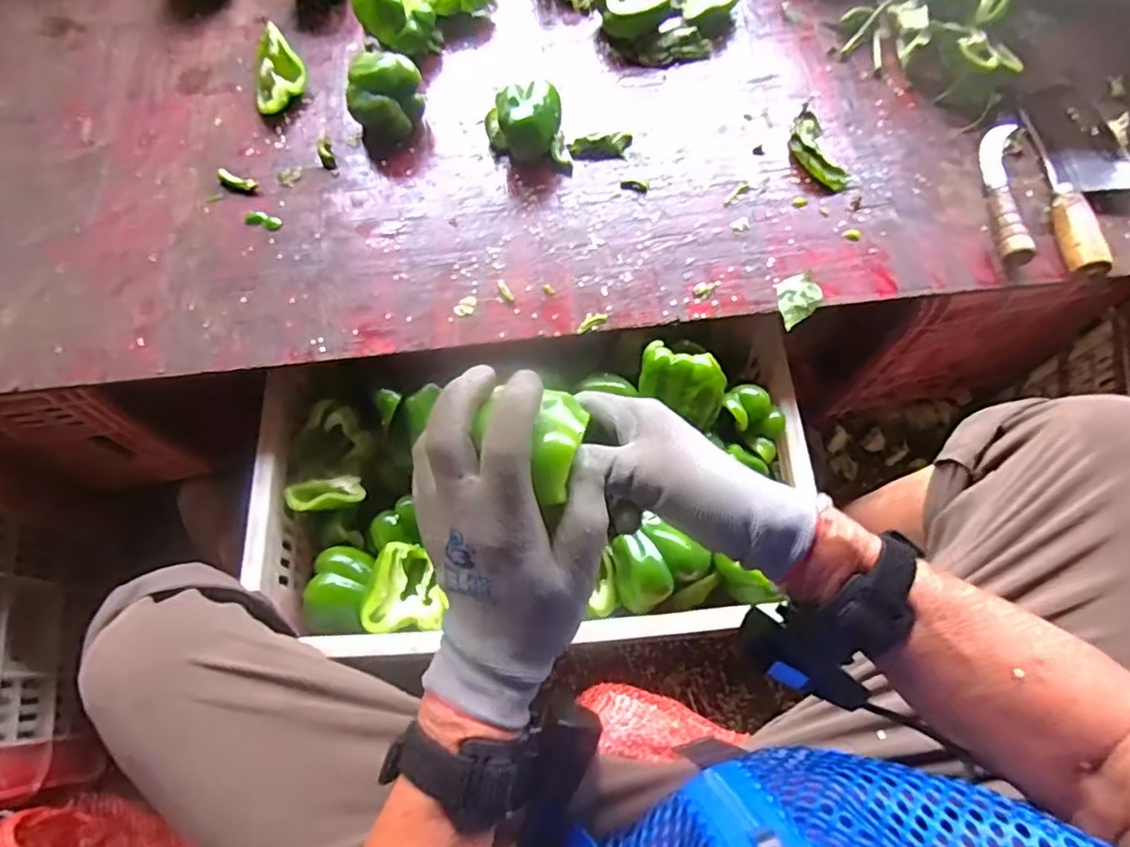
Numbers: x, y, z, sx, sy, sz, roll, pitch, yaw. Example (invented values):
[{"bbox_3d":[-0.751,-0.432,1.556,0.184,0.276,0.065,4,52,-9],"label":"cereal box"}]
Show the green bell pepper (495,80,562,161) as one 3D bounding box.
[{"bbox_3d":[-0.032,-0.290,0.621,0.060,0.061,0.066,0,68,1],"label":"green bell pepper"}]

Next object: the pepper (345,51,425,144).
[{"bbox_3d":[-0.179,-0.326,0.636,0.077,0.069,0.061,-17,68,-6],"label":"pepper"}]

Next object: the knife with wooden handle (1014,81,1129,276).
[{"bbox_3d":[0.505,-0.243,0.607,0.090,0.033,0.243,2,68,2],"label":"knife with wooden handle"}]

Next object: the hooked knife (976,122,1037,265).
[{"bbox_3d":[0.423,-0.233,0.605,0.035,0.031,0.187,13,68,6],"label":"hooked knife"}]

